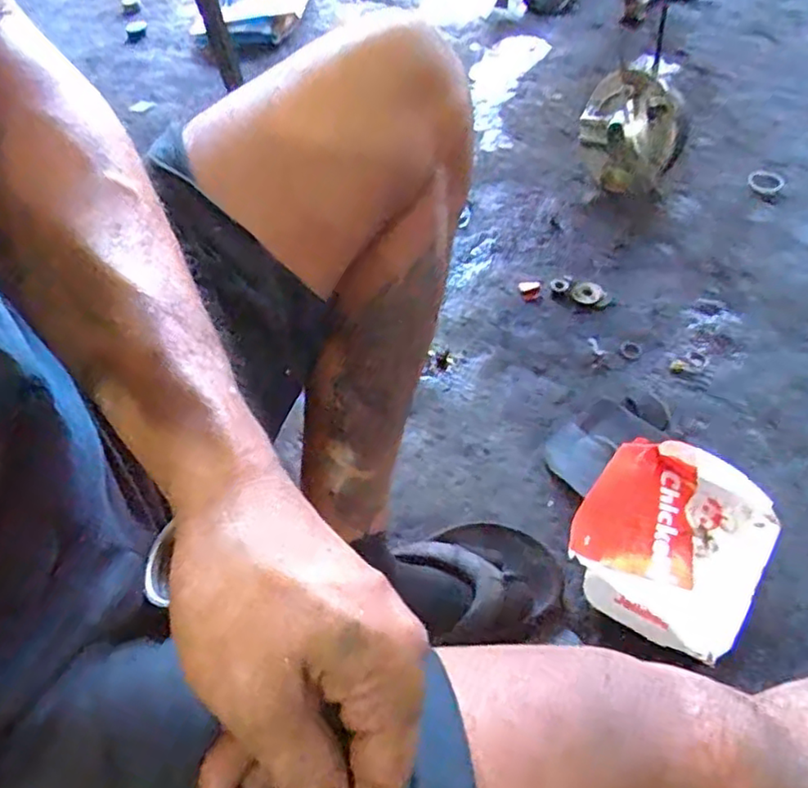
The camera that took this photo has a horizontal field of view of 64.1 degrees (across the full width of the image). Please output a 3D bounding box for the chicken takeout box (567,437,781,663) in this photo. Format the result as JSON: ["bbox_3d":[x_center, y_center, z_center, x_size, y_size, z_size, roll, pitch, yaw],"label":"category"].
[{"bbox_3d":[0.241,0.134,0.585,0.156,0.047,0.179,28,60,23],"label":"chicken takeout box"}]

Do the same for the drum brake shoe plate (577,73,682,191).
[{"bbox_3d":[0.311,-0.368,0.896,0.057,0.155,0.147,-22,55,-11],"label":"drum brake shoe plate"}]

